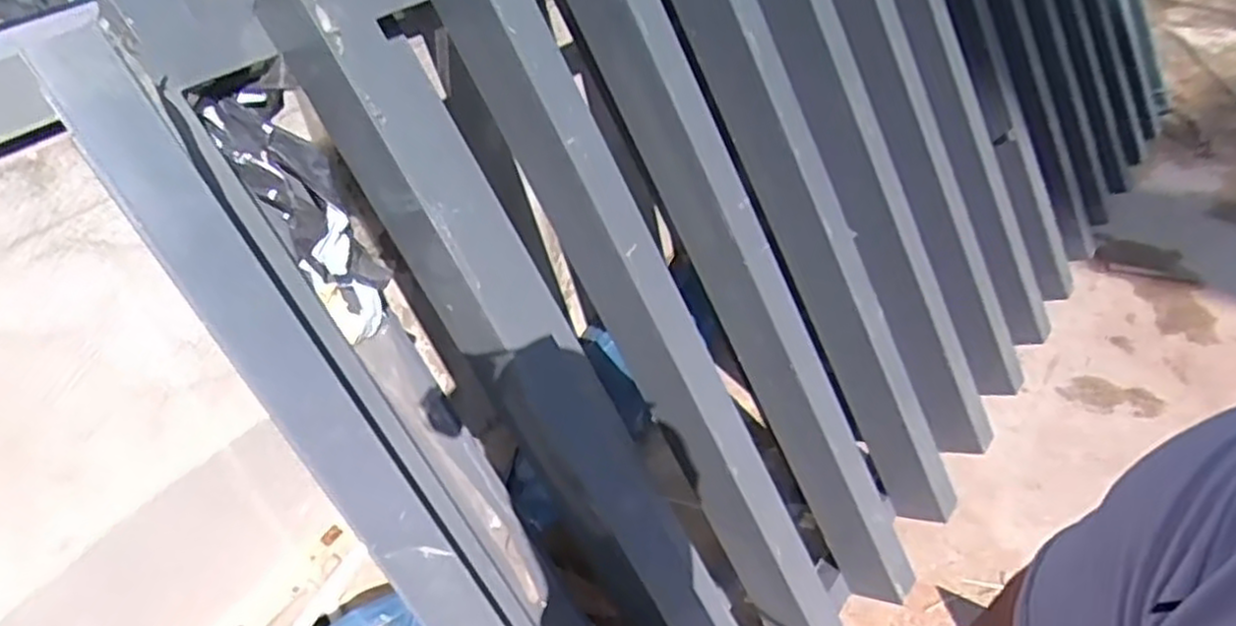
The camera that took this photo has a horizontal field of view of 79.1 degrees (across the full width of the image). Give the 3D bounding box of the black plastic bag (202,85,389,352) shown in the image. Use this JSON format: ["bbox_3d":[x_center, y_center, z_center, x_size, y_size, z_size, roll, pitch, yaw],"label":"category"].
[{"bbox_3d":[-0.326,-0.105,0.802,0.083,0.280,0.036,-37,20,-31],"label":"black plastic bag"}]

